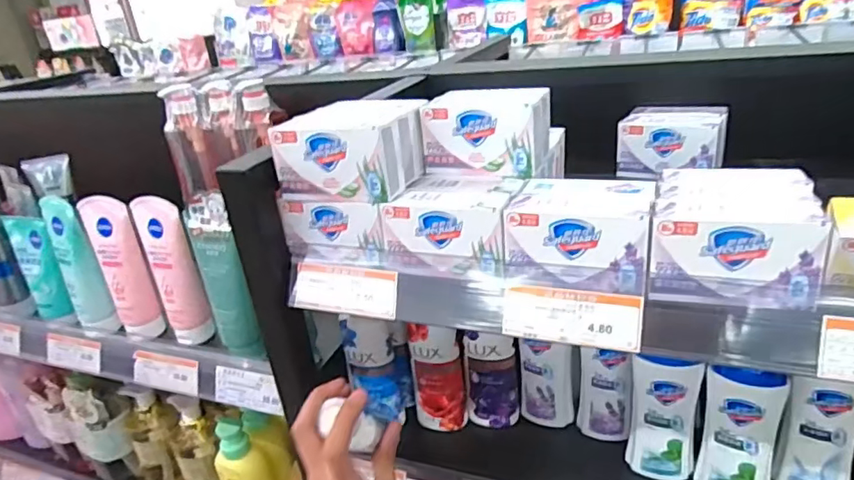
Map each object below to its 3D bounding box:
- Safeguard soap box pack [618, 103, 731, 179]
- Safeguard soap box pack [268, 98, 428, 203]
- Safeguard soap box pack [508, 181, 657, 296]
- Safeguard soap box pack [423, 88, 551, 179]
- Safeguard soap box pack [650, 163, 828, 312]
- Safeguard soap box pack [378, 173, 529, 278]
[{"bbox_3d":[0.275,-0.113,0.622,0.098,0.058,0.084,10,30,33],"label":"Safeguard soap box pack"},{"bbox_3d":[-0.060,-0.081,0.475,0.097,0.060,0.101,3,27,22],"label":"Safeguard soap box pack"},{"bbox_3d":[0.116,-0.007,0.417,0.097,0.056,0.078,4,28,23],"label":"Safeguard soap box pack"},{"bbox_3d":[0.052,-0.096,0.484,0.101,0.064,0.053,4,28,24],"label":"Safeguard soap box pack"},{"bbox_3d":[0.216,-0.007,0.394,0.096,0.058,0.110,5,28,25],"label":"Safeguard soap box pack"},{"bbox_3d":[0.022,-0.017,0.456,0.103,0.055,0.079,3,27,22],"label":"Safeguard soap box pack"}]

